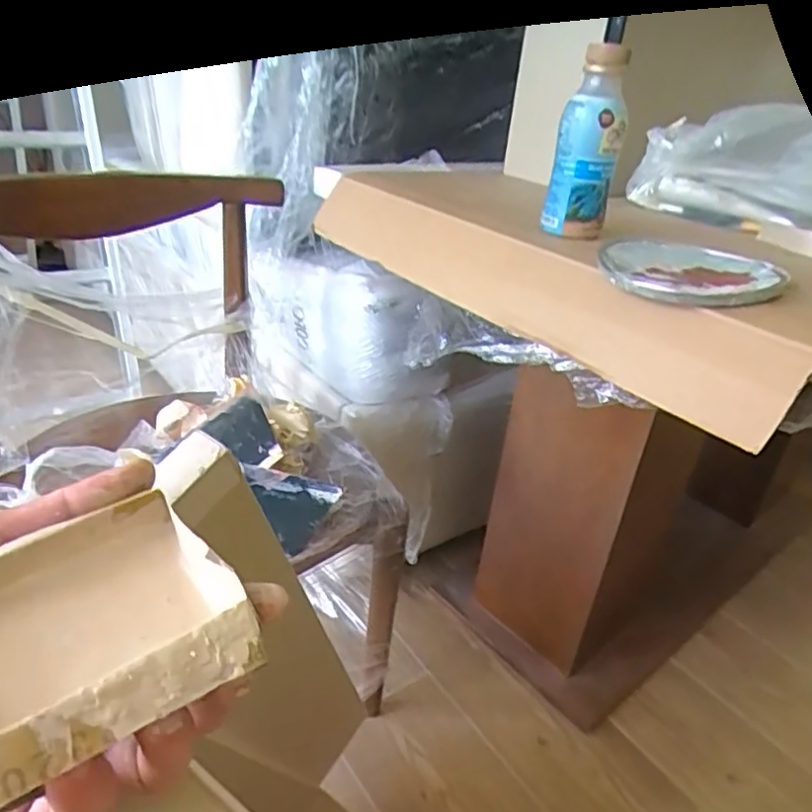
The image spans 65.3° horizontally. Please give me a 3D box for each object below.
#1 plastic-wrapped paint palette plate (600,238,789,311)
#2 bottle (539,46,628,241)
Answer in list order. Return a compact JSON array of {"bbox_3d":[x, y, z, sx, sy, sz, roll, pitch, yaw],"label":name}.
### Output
[{"bbox_3d":[0.251,-0.123,0.563,0.144,0.020,0.173,16,30,16],"label":"plastic-wrapped paint palette plate"},{"bbox_3d":[0.176,-0.251,0.609,0.060,0.164,0.051,11,29,8],"label":"bottle"}]

